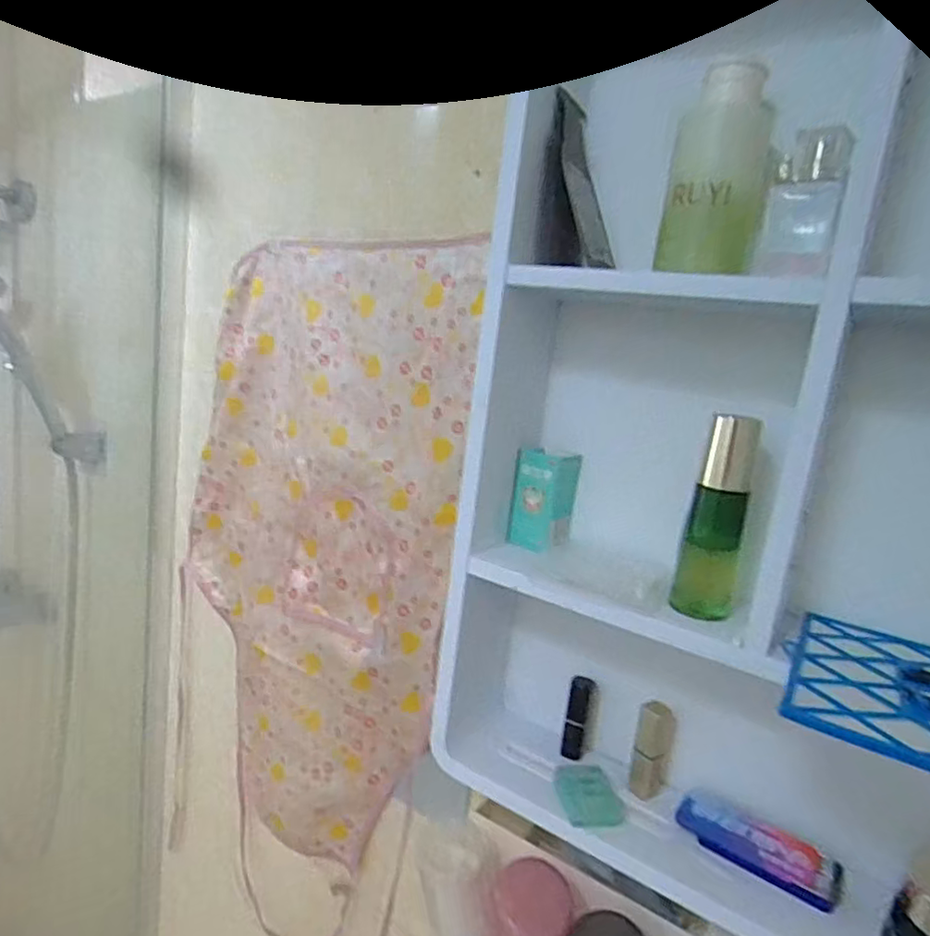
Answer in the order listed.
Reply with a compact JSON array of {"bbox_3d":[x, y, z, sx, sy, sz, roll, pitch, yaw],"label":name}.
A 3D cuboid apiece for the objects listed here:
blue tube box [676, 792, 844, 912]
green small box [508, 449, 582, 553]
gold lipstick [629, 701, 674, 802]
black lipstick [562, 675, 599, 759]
[{"bbox_3d":[0.217,0.278,0.457,0.109,0.018,0.048,15,13,38],"label":"blue tube box"},{"bbox_3d":[0.069,0.027,0.537,0.042,0.080,0.047,15,12,35],"label":"green small box"},{"bbox_3d":[0.151,0.230,0.501,0.026,0.077,0.019,11,11,21],"label":"gold lipstick"},{"bbox_3d":[0.099,0.222,0.541,0.020,0.073,0.021,10,10,15],"label":"black lipstick"}]

